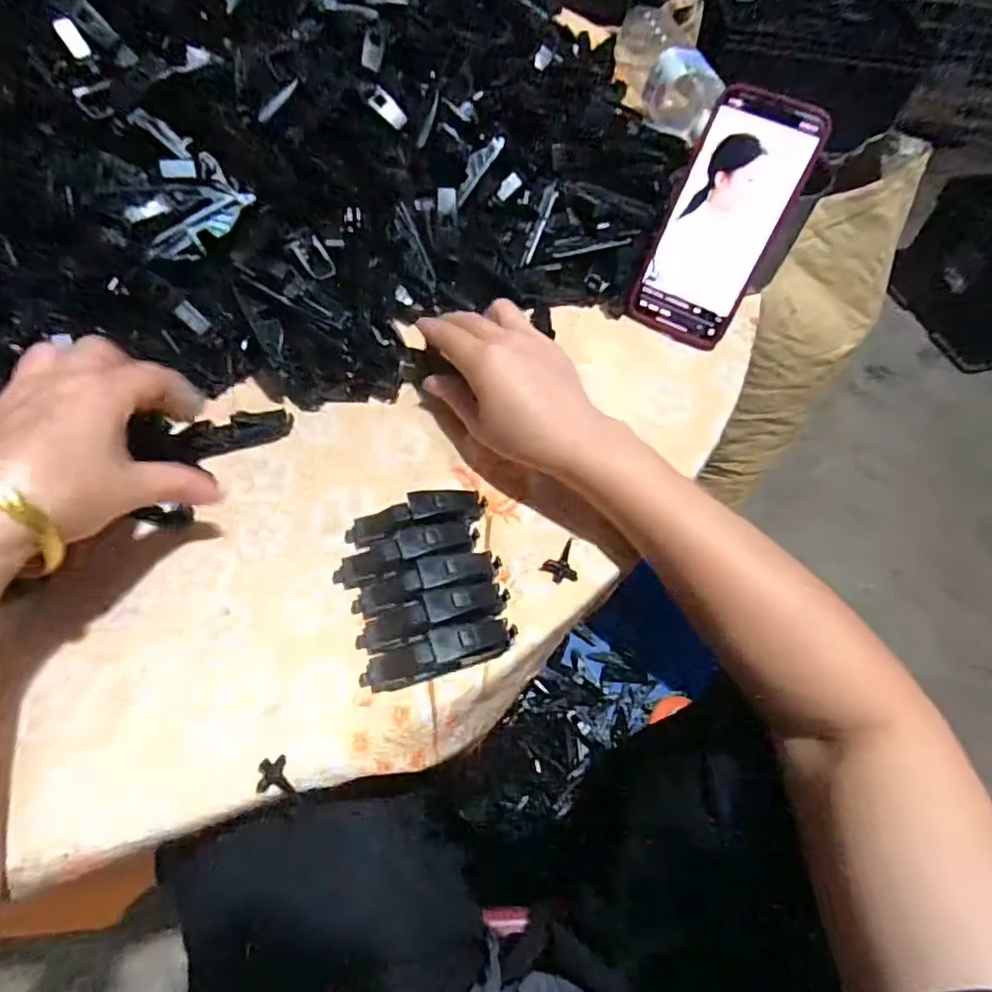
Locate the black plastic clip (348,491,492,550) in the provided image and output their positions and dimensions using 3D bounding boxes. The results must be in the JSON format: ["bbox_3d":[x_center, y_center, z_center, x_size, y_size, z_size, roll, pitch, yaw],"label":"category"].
[{"bbox_3d":[-0.045,0.012,0.353,0.083,0.022,0.020,-13,61,-12],"label":"black plastic clip"}]

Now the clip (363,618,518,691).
[{"bbox_3d":[-0.028,0.082,0.314,0.082,0.021,0.018,-13,62,-12],"label":"clip"}]

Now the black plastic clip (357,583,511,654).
[{"bbox_3d":[-0.033,0.065,0.323,0.082,0.021,0.020,-17,62,-14],"label":"black plastic clip"}]

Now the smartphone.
[{"bbox_3d":[0.160,-0.192,0.426,0.081,0.160,0.009,28,29,15],"label":"smartphone"}]

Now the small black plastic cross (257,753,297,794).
[{"bbox_3d":[-0.104,0.131,0.285,0.016,0.011,0.016,1,59,-4],"label":"small black plastic cross"}]

